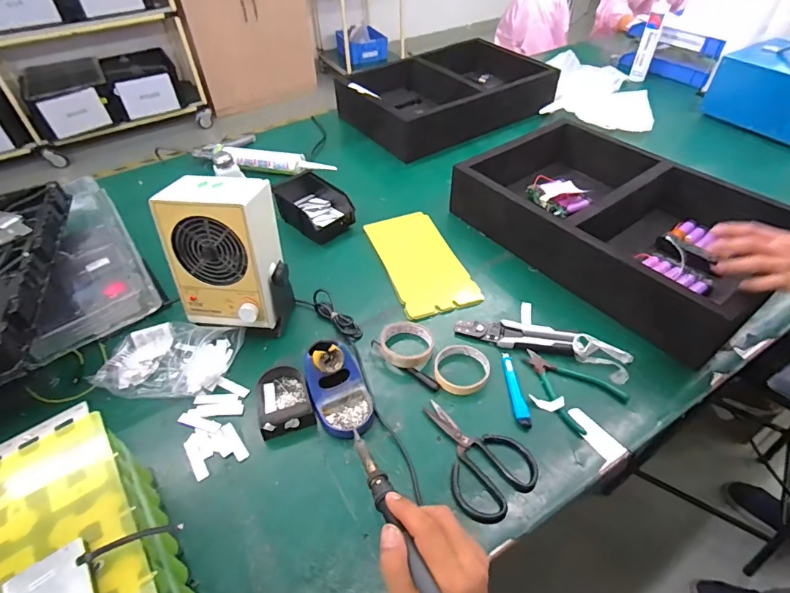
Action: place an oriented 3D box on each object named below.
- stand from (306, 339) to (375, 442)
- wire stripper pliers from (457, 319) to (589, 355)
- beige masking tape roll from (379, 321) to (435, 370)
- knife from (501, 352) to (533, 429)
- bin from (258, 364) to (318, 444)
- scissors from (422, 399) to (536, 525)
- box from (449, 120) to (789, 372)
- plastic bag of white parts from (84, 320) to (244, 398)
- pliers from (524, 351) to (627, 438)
[{"bbox_3d":[-0.084,0.124,0.639,0.083,0.083,0.139,-20,48,-17],"label":"stand"},{"bbox_3d":[0.196,0.055,0.727,0.188,0.026,0.053,12,47,13],"label":"wire stripper pliers"},{"bbox_3d":[0.021,0.073,0.719,0.085,0.019,0.090,-1,45,1],"label":"beige masking tape roll"},{"bbox_3d":[0.180,0.134,0.661,0.020,0.012,0.131,-2,45,0],"label":"knife"},{"bbox_3d":[-0.167,0.150,0.655,0.078,0.033,0.109,-18,47,-15],"label":"bin"},{"bbox_3d":[0.096,0.205,0.591,0.109,0.017,0.173,-31,52,-26],"label":"scissors"},{"bbox_3d":[0.428,-0.157,0.864,0.371,0.116,0.538,-29,51,-24],"label":"box"},{"bbox_3d":[-0.357,0.094,0.703,0.208,0.051,0.124,1,45,3],"label":"plastic bag of white parts"},{"bbox_3d":[0.259,0.128,0.665,0.100,0.011,0.141,-25,50,-21],"label":"pliers"}]

